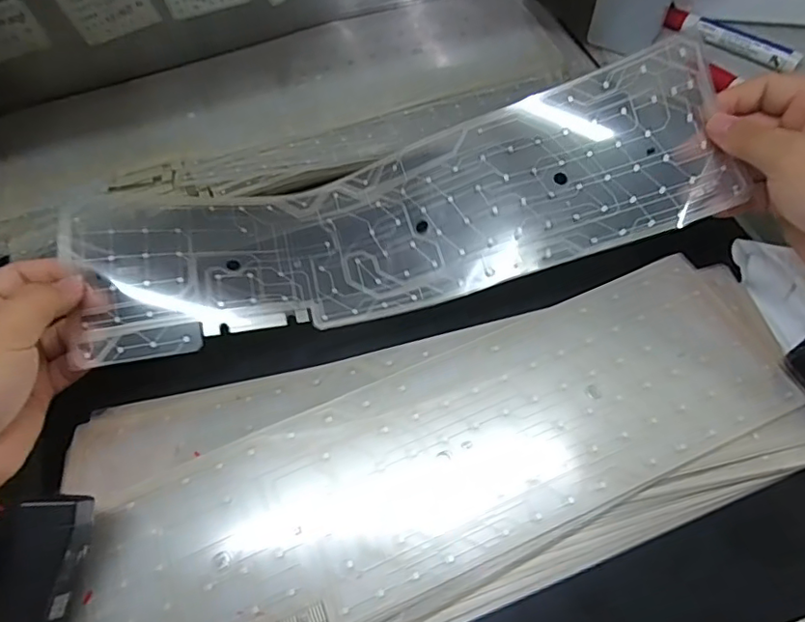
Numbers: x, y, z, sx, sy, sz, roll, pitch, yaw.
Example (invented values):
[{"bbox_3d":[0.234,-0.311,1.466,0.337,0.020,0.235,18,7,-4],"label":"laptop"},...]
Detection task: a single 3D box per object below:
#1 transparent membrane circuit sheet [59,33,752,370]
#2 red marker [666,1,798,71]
[{"bbox_3d":[0.000,-0.062,0.335,0.391,0.051,0.108,-16,66,-2],"label":"transparent membrane circuit sheet"},{"bbox_3d":[0.274,-0.229,0.451,0.111,0.020,0.017,37,68,23],"label":"red marker"}]

